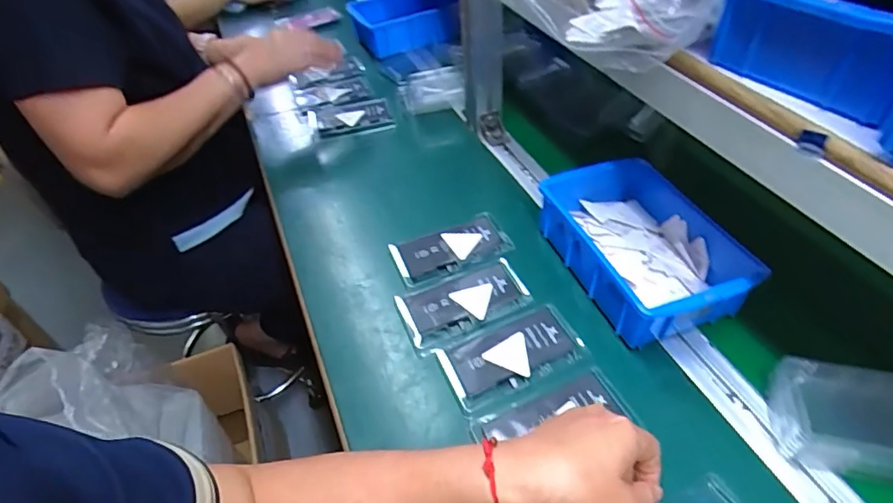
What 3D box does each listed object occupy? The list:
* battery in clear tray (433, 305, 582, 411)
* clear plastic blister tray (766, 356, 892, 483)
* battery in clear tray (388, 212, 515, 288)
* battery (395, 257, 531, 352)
[{"bbox_3d":[0.062,0.095,0.479,0.127,0.008,0.072,-19,47,-13],"label":"battery in clear tray"},{"bbox_3d":[0.328,0.132,0.394,0.129,0.043,0.080,10,48,14],"label":"clear plastic blister tray"},{"bbox_3d":[0.005,-0.003,0.582,0.126,0.016,0.069,-18,47,-13],"label":"battery in clear tray"},{"bbox_3d":[0.018,0.053,0.527,0.126,0.015,0.069,-18,47,-12],"label":"battery"}]

